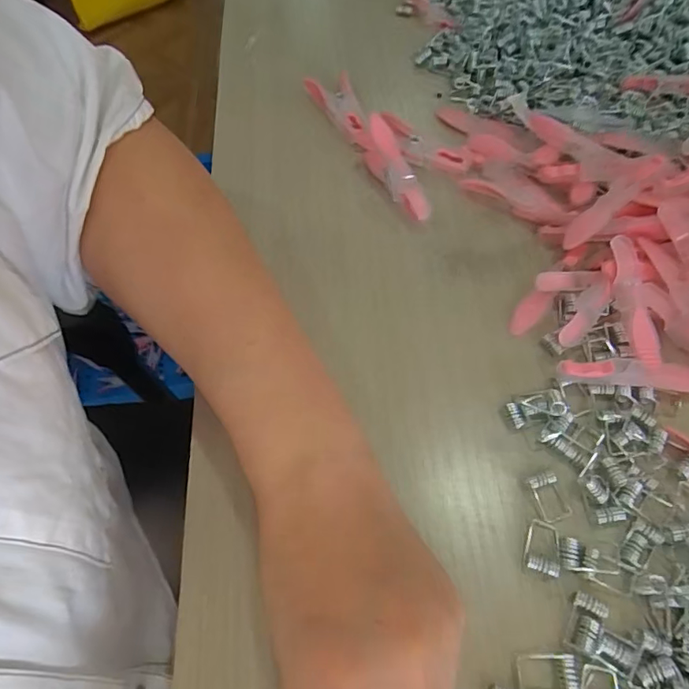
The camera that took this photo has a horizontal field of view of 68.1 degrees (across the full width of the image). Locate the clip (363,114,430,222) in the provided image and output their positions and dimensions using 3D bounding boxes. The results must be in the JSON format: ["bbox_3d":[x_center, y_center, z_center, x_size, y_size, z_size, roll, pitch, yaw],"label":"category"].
[{"bbox_3d":[0.032,-0.118,0.341,0.022,0.020,0.087,-15,60,-5],"label":"clip"}]

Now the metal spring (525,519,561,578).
[{"bbox_3d":[0.088,0.090,0.227,0.014,0.006,0.023,12,61,11],"label":"metal spring"}]

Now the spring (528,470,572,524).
[{"bbox_3d":[0.096,0.071,0.237,0.014,0.006,0.021,-19,60,-7],"label":"spring"}]

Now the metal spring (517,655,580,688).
[{"bbox_3d":[0.081,0.131,0.202,0.022,0.006,0.014,-2,60,3],"label":"metal spring"}]

